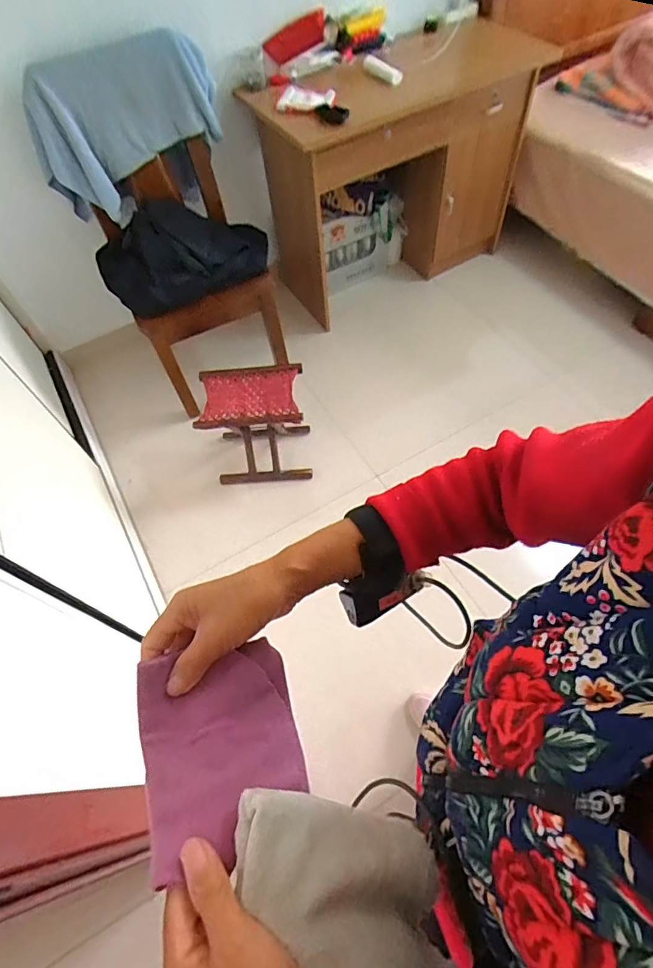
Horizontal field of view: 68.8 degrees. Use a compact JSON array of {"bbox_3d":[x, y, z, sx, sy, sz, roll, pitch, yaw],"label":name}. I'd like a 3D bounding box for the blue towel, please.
[{"bbox_3d":[-0.591,-1.084,1.446,0.560,0.355,0.128,-38,65,-16],"label":"blue towel"}]

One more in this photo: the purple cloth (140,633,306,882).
[{"bbox_3d":[-0.077,0.190,0.350,0.103,0.063,0.130,-15,61,-5],"label":"purple cloth"}]

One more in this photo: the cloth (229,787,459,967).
[{"bbox_3d":[0.009,0.267,0.313,0.165,0.035,0.104,32,42,-16],"label":"cloth"}]

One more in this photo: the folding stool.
[{"bbox_3d":[-0.224,-0.185,1.579,0.303,0.358,0.231,-5,61,1],"label":"folding stool"}]

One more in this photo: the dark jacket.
[{"bbox_3d":[-0.465,-0.758,1.534,0.517,0.175,0.371,-29,63,-12],"label":"dark jacket"}]

